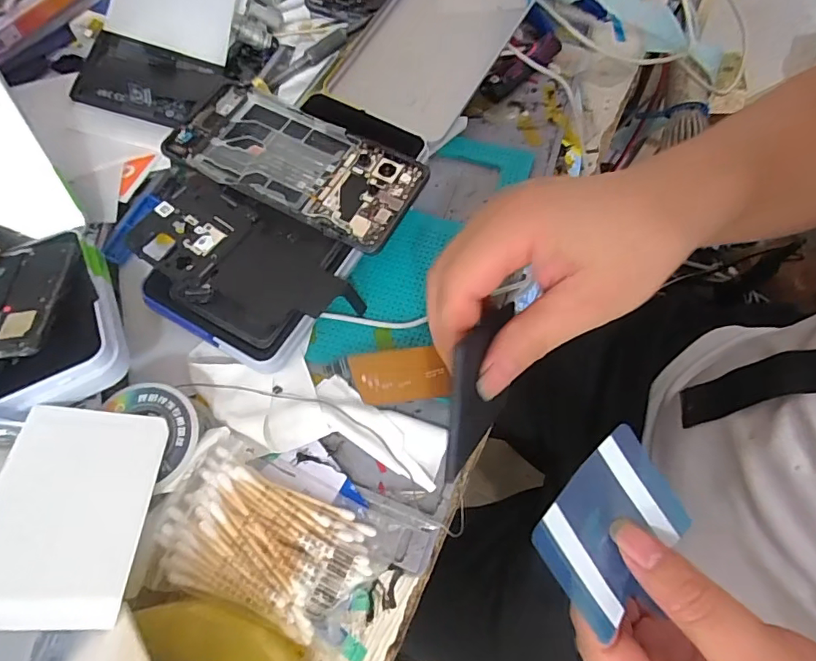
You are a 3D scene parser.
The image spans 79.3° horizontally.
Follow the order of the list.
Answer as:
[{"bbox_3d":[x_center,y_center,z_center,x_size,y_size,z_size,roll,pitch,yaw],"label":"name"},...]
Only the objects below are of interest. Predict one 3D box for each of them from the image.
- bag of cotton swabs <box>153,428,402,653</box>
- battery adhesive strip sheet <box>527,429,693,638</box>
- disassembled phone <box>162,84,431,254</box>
[{"bbox_3d":[-0.067,0.100,0.239,0.101,0.017,0.068,21,66,9],"label":"bag of cotton swabs"},{"bbox_3d":[0.086,0.083,0.210,0.071,0.008,0.055,-37,94,-25],"label":"battery adhesive strip sheet"},{"bbox_3d":[-0.074,-0.109,0.318,0.166,0.011,0.076,25,66,10],"label":"disassembled phone"}]

